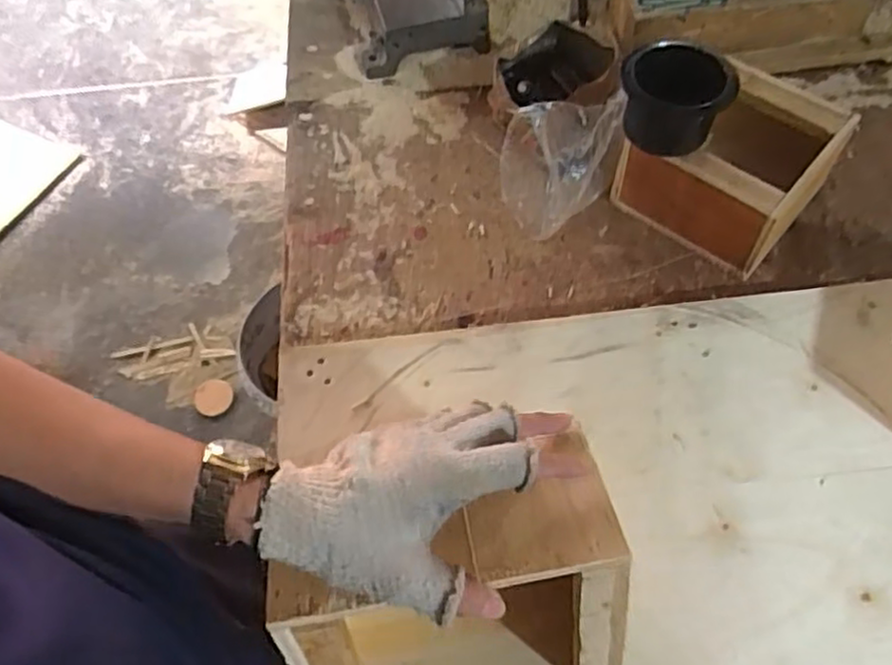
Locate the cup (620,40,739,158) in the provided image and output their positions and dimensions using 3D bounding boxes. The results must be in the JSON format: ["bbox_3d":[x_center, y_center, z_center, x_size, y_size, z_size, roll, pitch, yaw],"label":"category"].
[{"bbox_3d":[0.211,-0.218,0.655,0.104,0.059,0.089,24,65,16],"label":"cup"}]

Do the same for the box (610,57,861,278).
[{"bbox_3d":[0.288,-0.173,0.711,0.170,0.102,0.152,38,70,21],"label":"box"}]

